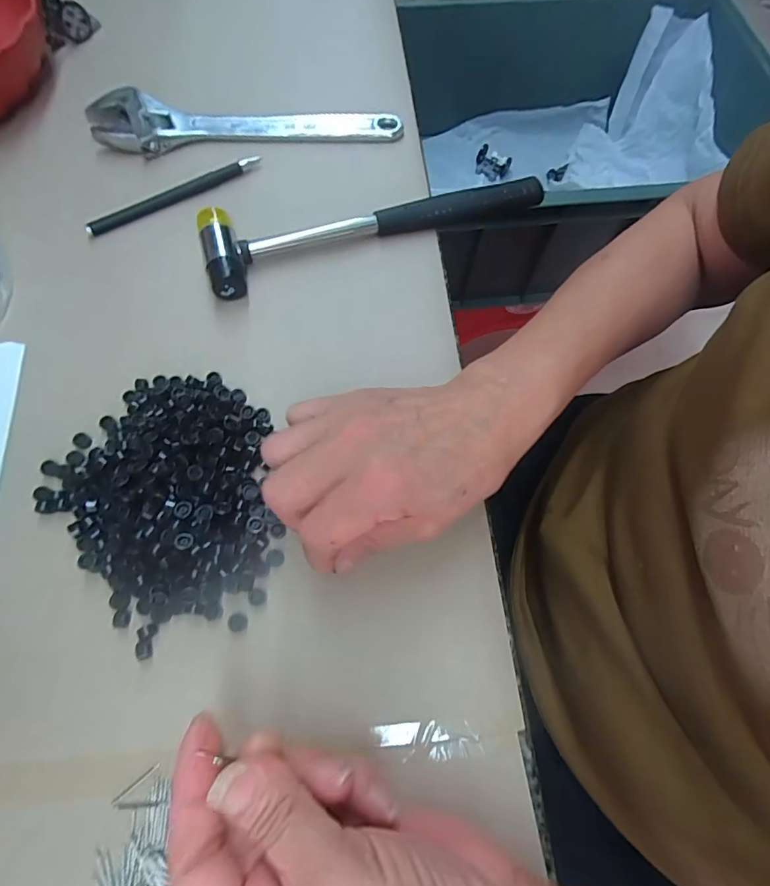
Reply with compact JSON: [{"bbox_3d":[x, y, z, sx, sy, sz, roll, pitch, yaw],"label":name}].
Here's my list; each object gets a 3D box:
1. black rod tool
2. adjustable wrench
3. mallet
[{"bbox_3d":[-0.153,-0.185,0.342,0.135,0.008,0.008,-30,73,-13],"label":"black rod tool"},{"bbox_3d":[-0.109,-0.260,0.374,0.238,0.018,0.050,-6,69,-5],"label":"adjustable wrench"},{"bbox_3d":[-0.007,-0.164,0.333,0.246,0.024,0.059,-20,71,-10],"label":"mallet"}]

